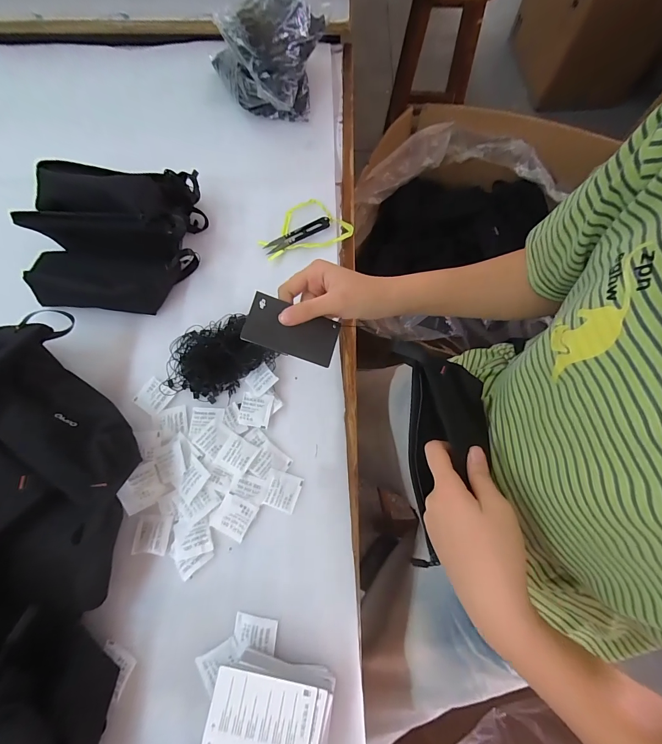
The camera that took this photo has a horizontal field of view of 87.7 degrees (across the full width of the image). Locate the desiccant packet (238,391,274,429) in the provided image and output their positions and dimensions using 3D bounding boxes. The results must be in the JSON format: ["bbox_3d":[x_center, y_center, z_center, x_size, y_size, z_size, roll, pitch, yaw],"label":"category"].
[{"bbox_3d":[-0.092,0.046,0.419,0.038,0.005,0.040,10,72,3],"label":"desiccant packet"}]

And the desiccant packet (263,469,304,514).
[{"bbox_3d":[-0.055,0.134,0.388,0.039,0.004,0.038,18,73,5],"label":"desiccant packet"}]

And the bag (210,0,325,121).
[{"bbox_3d":[-0.102,-0.486,0.539,0.182,0.117,0.132,-4,72,-2],"label":"bag"}]

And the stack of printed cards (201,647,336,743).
[{"bbox_3d":[-0.056,0.323,0.310,0.106,0.038,0.102,11,72,3],"label":"stack of printed cards"}]

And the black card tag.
[{"bbox_3d":[-0.037,-0.041,0.336,0.088,0.004,0.047,18,83,-13],"label":"black card tag"}]

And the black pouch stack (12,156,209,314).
[{"bbox_3d":[-0.293,-0.182,0.454,0.210,0.084,0.178,4,72,1],"label":"black pouch stack"}]

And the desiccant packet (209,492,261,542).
[{"bbox_3d":[-0.107,0.157,0.377,0.041,0.004,0.040,26,74,8],"label":"desiccant packet"}]

